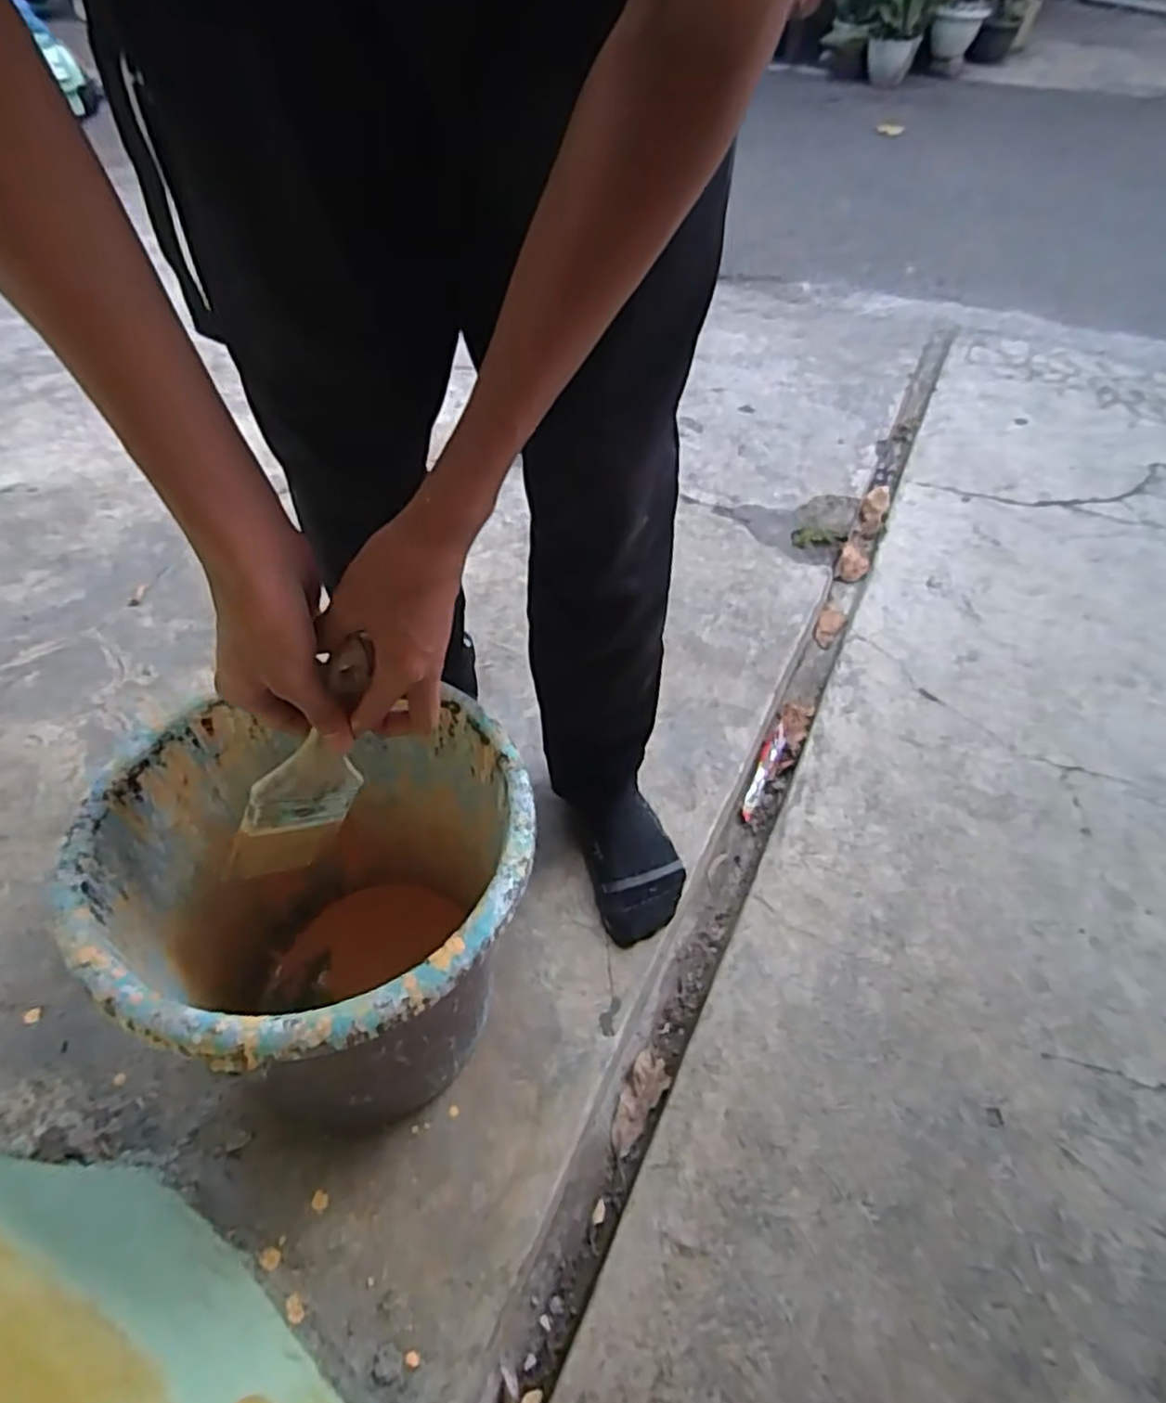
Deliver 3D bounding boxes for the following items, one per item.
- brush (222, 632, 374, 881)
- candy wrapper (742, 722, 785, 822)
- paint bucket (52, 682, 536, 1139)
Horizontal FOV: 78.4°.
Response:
[{"bbox_3d":[-0.174,0.043,0.467,0.071,0.202,0.016,-1,42,-45],"label":"brush"},{"bbox_3d":[0.253,0.096,1.008,0.027,0.019,0.170,23,57,19],"label":"candy wrapper"},{"bbox_3d":[-0.185,0.189,0.577,0.274,0.329,0.263,-1,53,2],"label":"paint bucket"}]

